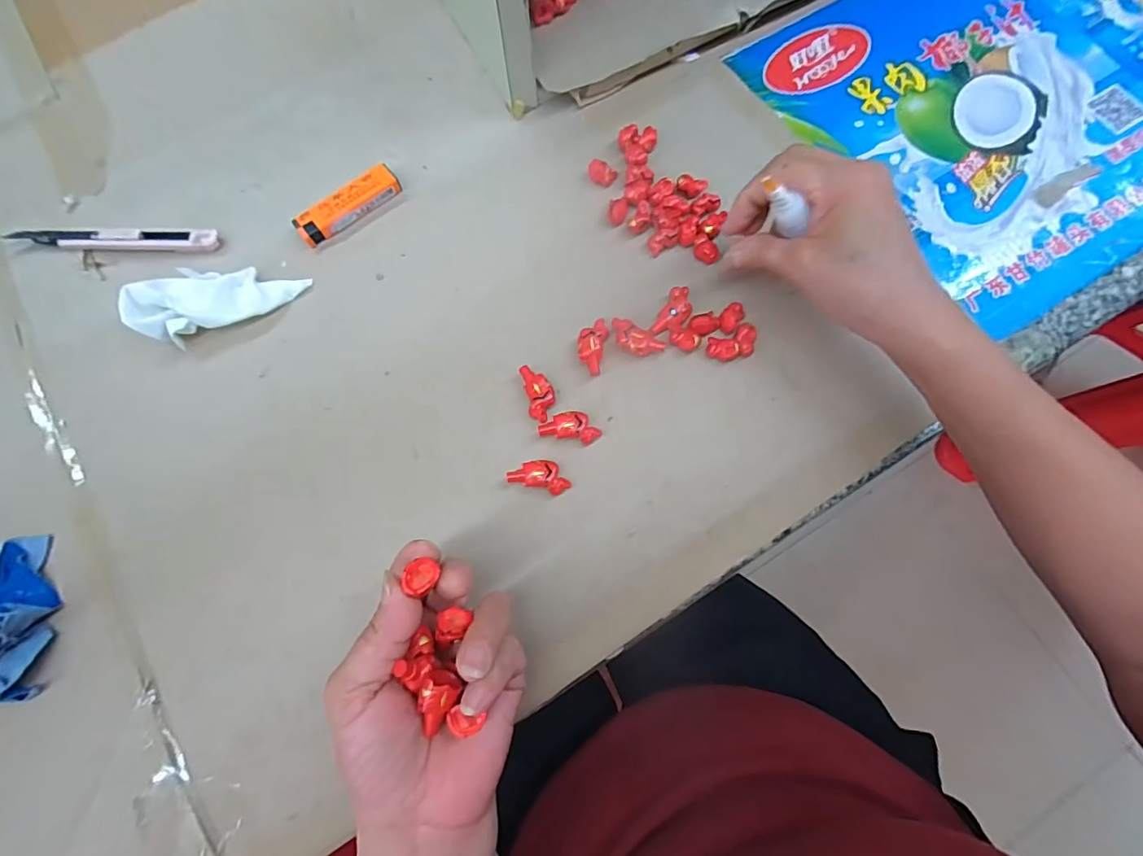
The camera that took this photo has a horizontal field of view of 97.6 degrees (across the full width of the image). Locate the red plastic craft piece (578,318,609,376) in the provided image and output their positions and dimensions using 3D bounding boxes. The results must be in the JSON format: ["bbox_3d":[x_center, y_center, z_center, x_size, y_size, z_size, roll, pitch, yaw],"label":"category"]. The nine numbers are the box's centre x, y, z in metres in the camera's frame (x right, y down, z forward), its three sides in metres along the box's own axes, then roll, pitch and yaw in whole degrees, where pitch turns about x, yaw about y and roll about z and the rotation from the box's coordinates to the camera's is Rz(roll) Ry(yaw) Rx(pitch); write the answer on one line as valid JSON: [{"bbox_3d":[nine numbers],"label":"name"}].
[{"bbox_3d":[0.013,-0.054,0.331,0.018,0.013,0.038,12,75,5],"label":"red plastic craft piece"}]

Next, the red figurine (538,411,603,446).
[{"bbox_3d":[0.000,-0.001,0.318,0.038,0.012,0.018,9,75,4],"label":"red figurine"}]

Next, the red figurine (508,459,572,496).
[{"bbox_3d":[-0.019,0.029,0.309,0.038,0.011,0.018,15,76,6],"label":"red figurine"}]

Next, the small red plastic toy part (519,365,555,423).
[{"bbox_3d":[-0.021,-0.023,0.323,0.018,0.010,0.039,-14,75,-2],"label":"small red plastic toy part"}]

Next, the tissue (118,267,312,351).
[{"bbox_3d":[-0.239,-0.086,0.337,0.102,0.027,0.054,-2,75,1],"label":"tissue"}]

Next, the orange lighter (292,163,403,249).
[{"bbox_3d":[-0.164,-0.164,0.369,0.080,0.016,0.021,-40,77,-9],"label":"orange lighter"}]

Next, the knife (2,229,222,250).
[{"bbox_3d":[-0.334,-0.138,0.366,0.148,0.008,0.016,0,75,2],"label":"knife"}]

